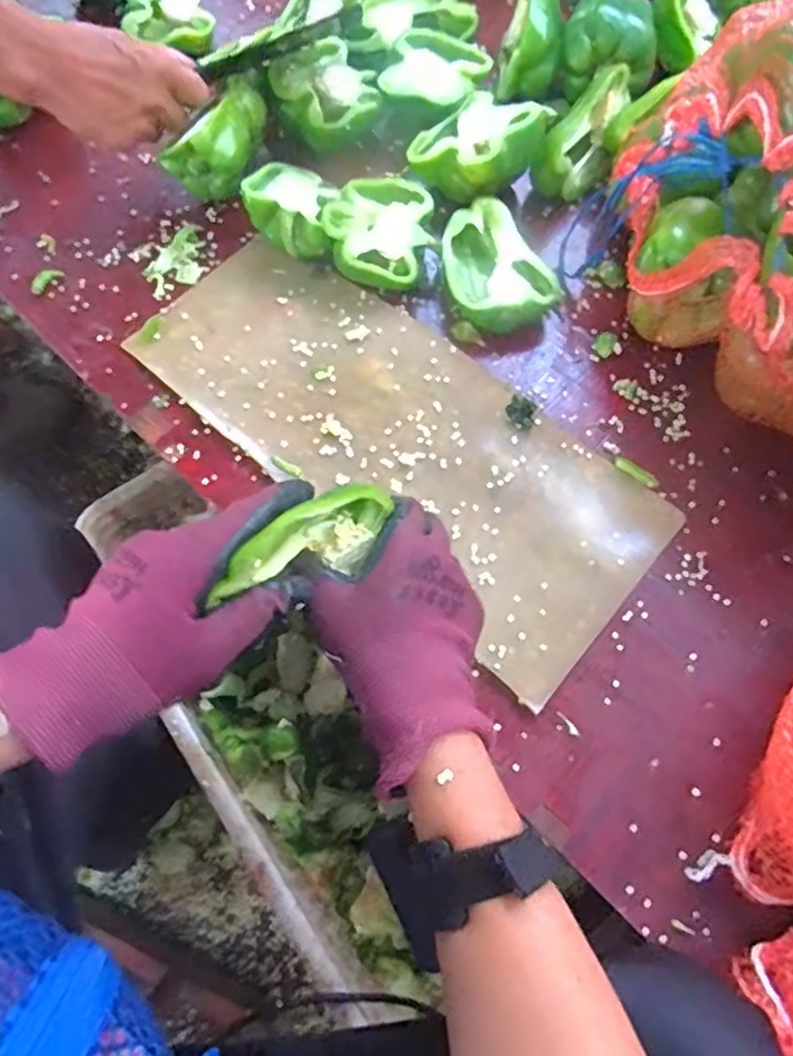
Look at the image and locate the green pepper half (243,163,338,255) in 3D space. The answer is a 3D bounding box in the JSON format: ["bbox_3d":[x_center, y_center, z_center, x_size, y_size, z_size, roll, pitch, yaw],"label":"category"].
[{"bbox_3d":[-0.087,-0.271,0.573,0.071,0.053,0.078,6,67,4],"label":"green pepper half"}]

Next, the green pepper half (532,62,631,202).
[{"bbox_3d":[0.167,-0.346,0.596,0.047,0.066,0.111,37,73,15],"label":"green pepper half"}]

